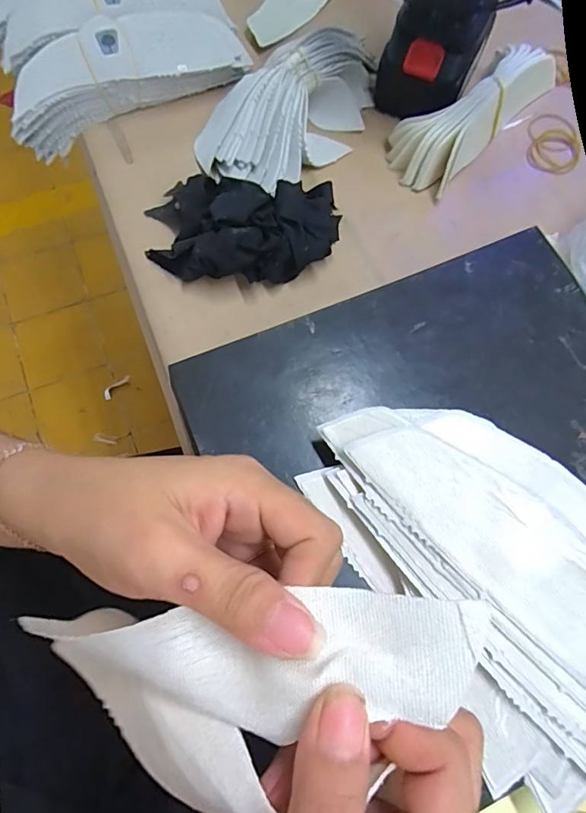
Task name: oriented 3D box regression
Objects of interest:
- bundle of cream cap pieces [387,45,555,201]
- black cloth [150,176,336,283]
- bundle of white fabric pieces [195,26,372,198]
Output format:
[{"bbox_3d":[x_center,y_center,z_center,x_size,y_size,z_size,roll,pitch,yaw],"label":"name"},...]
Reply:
[{"bbox_3d":[0.160,-0.270,0.408,0.066,0.053,0.184,40,74,12],"label":"bundle of cream cap pieces"},{"bbox_3d":[-0.040,-0.140,0.355,0.150,0.045,0.086,-2,70,-3],"label":"black cloth"},{"bbox_3d":[0.005,-0.258,0.396,0.190,0.052,0.101,-33,74,-13],"label":"bundle of white fabric pieces"}]

